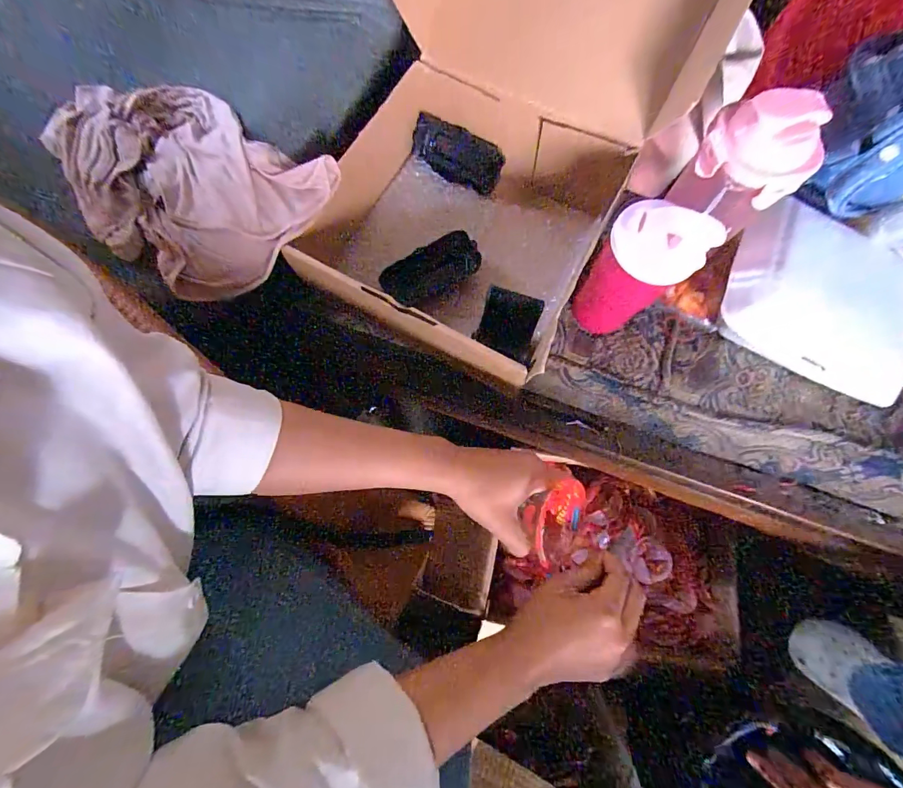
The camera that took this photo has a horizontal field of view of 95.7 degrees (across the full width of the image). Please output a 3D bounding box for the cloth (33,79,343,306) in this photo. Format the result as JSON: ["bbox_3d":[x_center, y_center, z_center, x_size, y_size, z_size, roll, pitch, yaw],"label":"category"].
[{"bbox_3d":[-0.261,-0.207,0.383,0.249,0.062,0.175,31,76,10],"label":"cloth"}]

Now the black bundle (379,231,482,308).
[{"bbox_3d":[-0.022,-0.141,0.460,0.104,0.041,0.045,-22,73,-6],"label":"black bundle"}]

